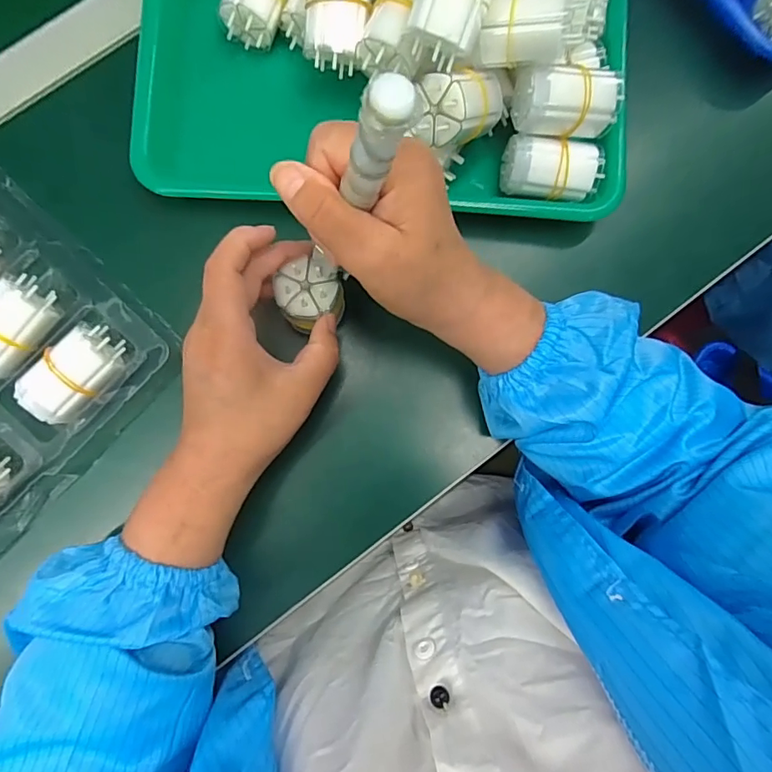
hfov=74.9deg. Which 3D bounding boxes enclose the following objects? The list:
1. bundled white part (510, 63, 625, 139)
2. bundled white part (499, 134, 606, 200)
[{"bbox_3d":[0.116,-0.182,0.320,0.062,0.037,0.036,-3,85,-2],"label":"bundled white part"},{"bbox_3d":[0.113,-0.147,0.345,0.064,0.036,0.038,10,85,-1],"label":"bundled white part"}]

